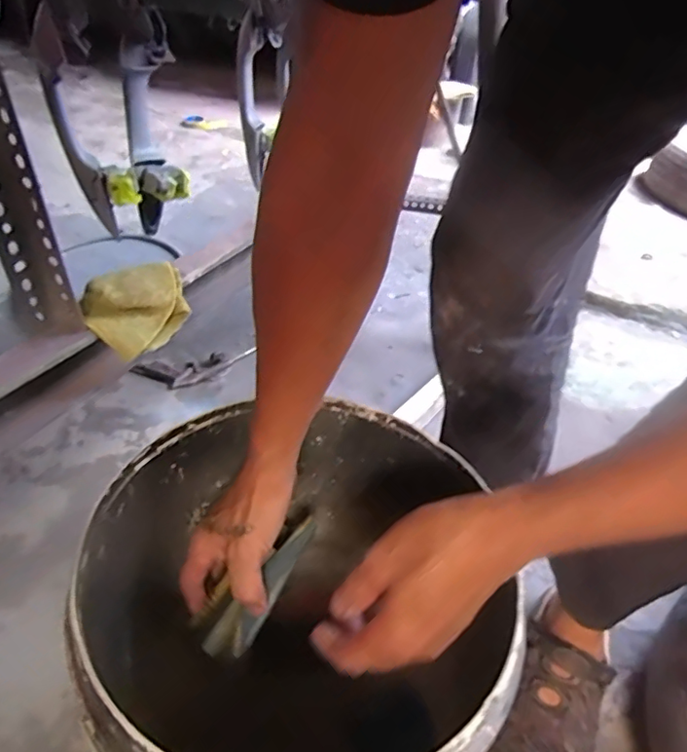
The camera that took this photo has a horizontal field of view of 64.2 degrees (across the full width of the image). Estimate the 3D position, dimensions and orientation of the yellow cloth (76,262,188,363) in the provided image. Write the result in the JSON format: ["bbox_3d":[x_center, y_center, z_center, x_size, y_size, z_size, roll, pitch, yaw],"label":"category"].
[{"bbox_3d":[-0.232,-0.076,0.620,0.115,0.091,0.027,-34,12,-37],"label":"yellow cloth"}]

